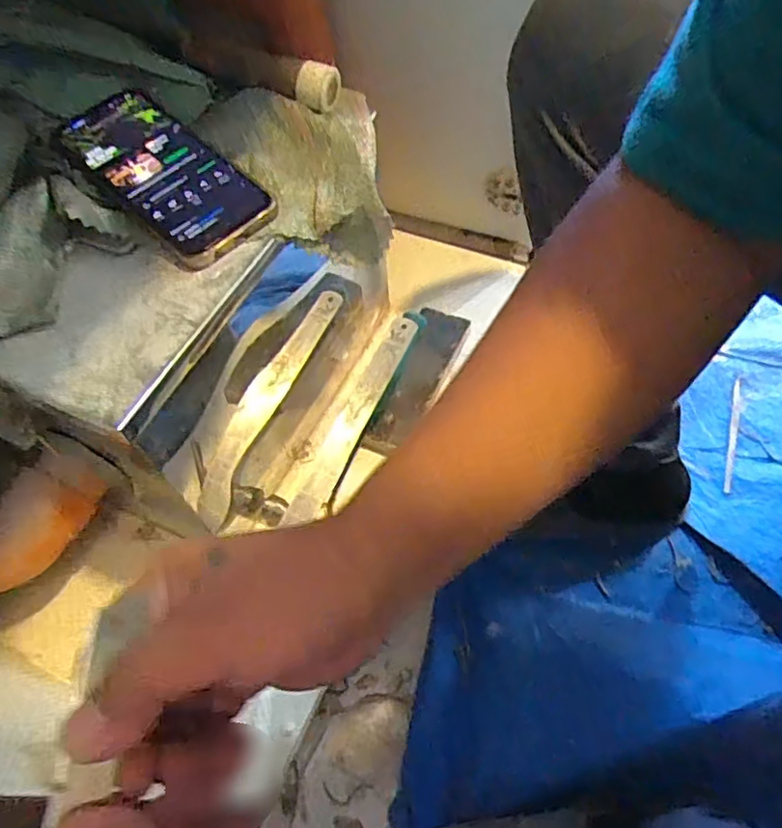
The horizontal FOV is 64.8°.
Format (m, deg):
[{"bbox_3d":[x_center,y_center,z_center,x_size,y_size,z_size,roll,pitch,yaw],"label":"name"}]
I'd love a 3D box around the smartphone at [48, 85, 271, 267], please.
[{"bbox_3d":[-0.165,-0.174,0.443,0.168,0.007,0.080,41,70,14],"label":"smartphone"}]

